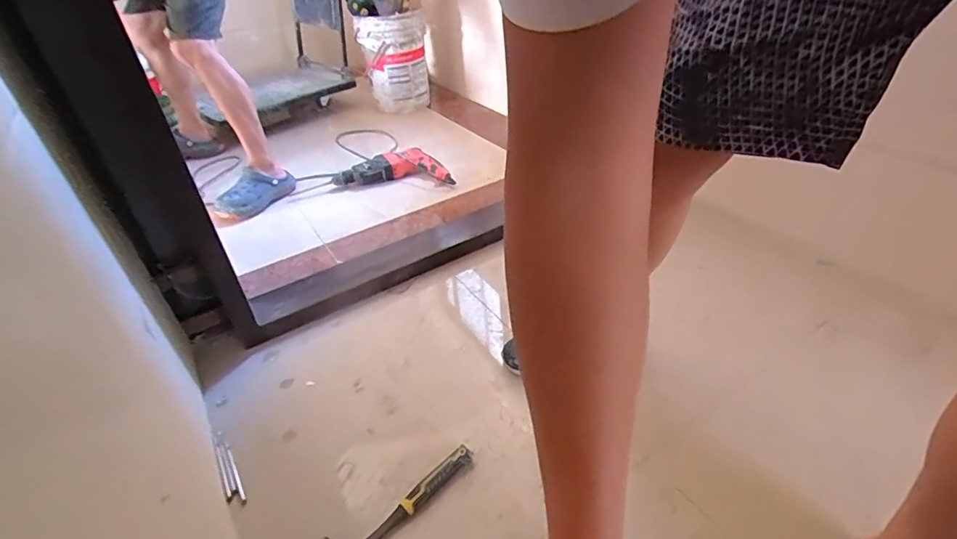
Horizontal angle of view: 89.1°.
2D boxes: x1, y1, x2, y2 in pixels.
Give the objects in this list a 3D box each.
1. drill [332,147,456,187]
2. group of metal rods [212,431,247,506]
[{"bbox_3d":[-0.295,-0.352,1.691,0.409,0.088,0.155,-5,38,-1],"label":"drill"},{"bbox_3d":[-0.460,0.359,0.885,0.032,0.011,0.174,-25,43,-25],"label":"group of metal rods"}]

